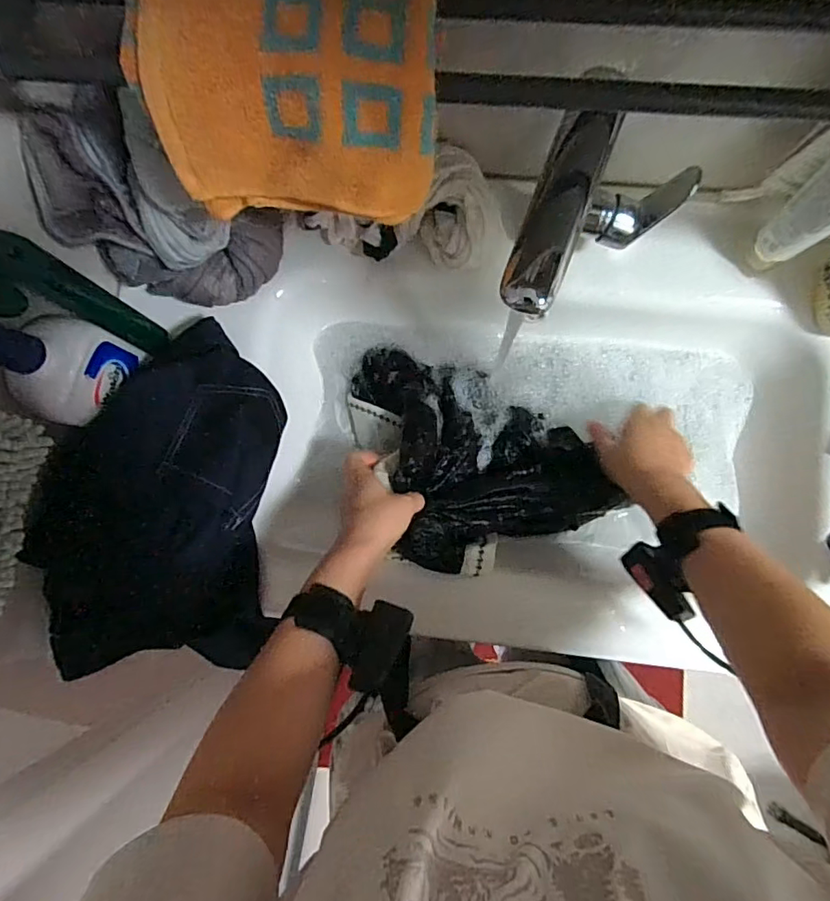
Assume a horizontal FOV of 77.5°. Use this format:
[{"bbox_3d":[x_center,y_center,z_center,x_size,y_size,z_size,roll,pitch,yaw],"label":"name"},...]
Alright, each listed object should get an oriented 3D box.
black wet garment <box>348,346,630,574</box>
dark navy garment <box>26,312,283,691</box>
[{"bbox_3d":[0.057,-0.016,0.551,0.217,0.103,0.266,-28,83,1],"label":"black wet garment"},{"bbox_3d":[-0.263,0.041,0.524,0.238,0.090,0.333,2,86,-20],"label":"dark navy garment"}]

